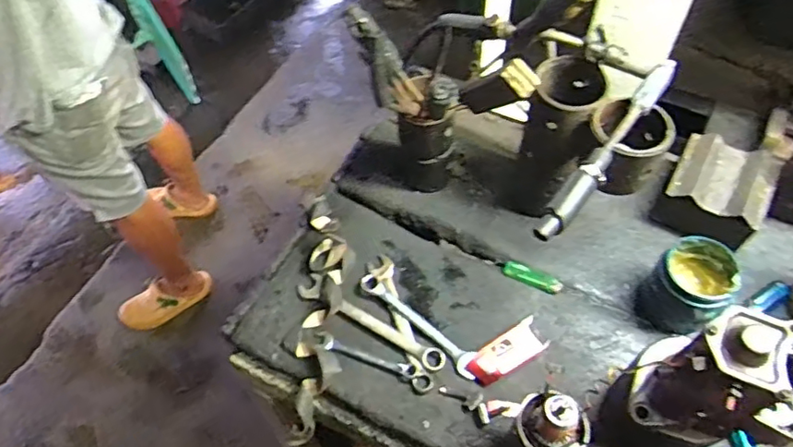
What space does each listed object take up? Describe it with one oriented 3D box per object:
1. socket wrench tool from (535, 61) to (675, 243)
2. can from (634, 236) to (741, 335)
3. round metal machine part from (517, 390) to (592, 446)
[{"bbox_3d":[0.235,-0.088,0.643,0.029,0.034,0.285,33,65,22],"label":"socket wrench tool"},{"bbox_3d":[0.366,0.079,0.751,0.087,0.107,0.080,-1,57,2],"label":"can"},{"bbox_3d":[0.162,0.202,0.601,0.075,0.055,0.071,37,66,23],"label":"round metal machine part"}]

